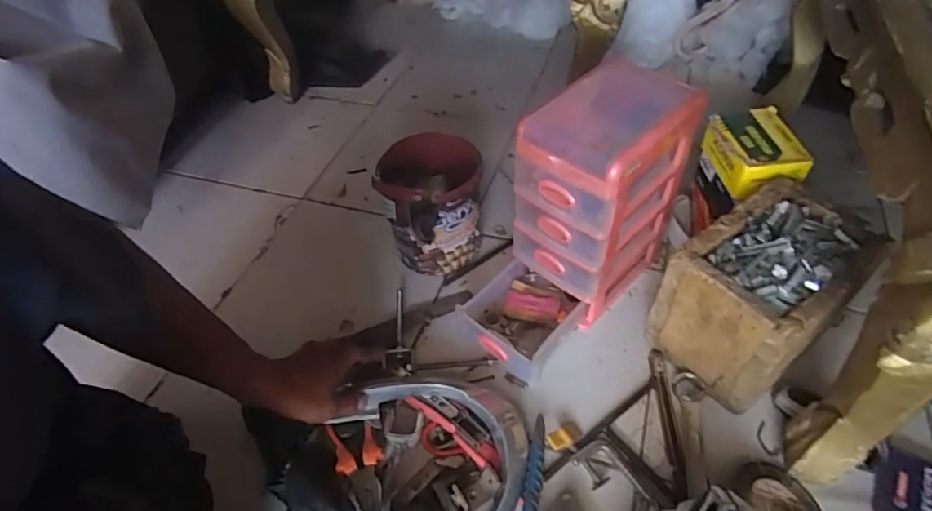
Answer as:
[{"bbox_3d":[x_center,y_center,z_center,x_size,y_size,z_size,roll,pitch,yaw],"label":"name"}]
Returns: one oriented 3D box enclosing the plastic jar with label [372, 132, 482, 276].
[{"bbox_3d":[-0.047,-0.070,0.769,0.134,0.150,0.129,-2,49,3],"label":"plastic jar with label"}]

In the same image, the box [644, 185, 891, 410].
[{"bbox_3d":[0.335,0.048,0.618,0.189,0.170,0.137,-32,54,-21],"label":"box"}]

